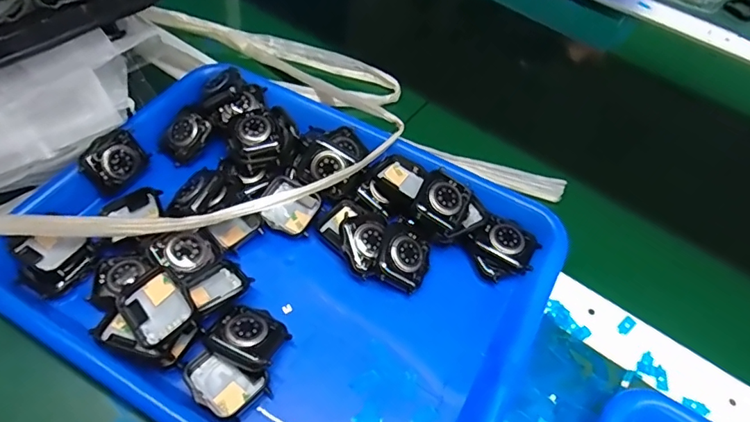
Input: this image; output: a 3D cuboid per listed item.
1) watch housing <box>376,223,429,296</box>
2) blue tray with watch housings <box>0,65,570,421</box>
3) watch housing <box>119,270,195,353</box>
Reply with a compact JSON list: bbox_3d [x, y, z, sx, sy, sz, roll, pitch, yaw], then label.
[{"bbox_3d":[0.020,0.032,0.340,0.037,0.012,0.041,30,74,-10],"label":"watch housing"},{"bbox_3d":[-0.058,0.029,0.337,0.330,0.042,0.252,27,56,14],"label":"blue tray with watch housings"},{"bbox_3d":[-0.131,0.060,0.298,0.035,0.015,0.041,-33,64,-25],"label":"watch housing"}]

